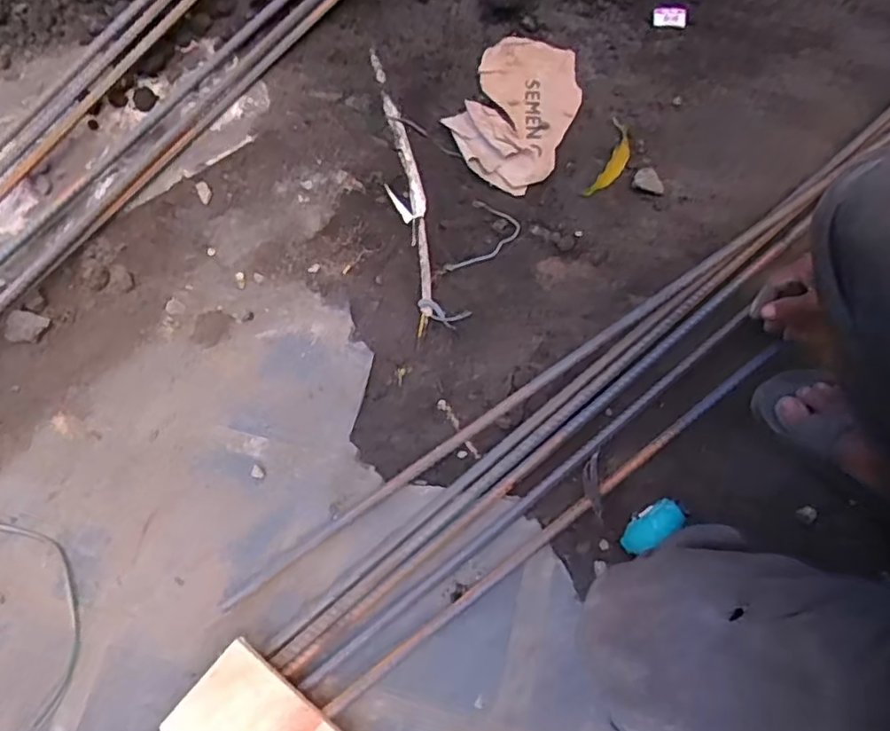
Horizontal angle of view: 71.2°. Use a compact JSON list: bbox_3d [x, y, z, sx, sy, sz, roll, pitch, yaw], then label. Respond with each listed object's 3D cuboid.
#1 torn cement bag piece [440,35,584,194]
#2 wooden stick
[{"bbox_3d":[0.097,-0.339,0.824,0.144,0.021,0.222,28,77,9],"label":"torn cement bag piece"},{"bbox_3d":[-0.054,-0.240,0.788,0.037,0.031,0.361,-12,74,2],"label":"wooden stick"}]

